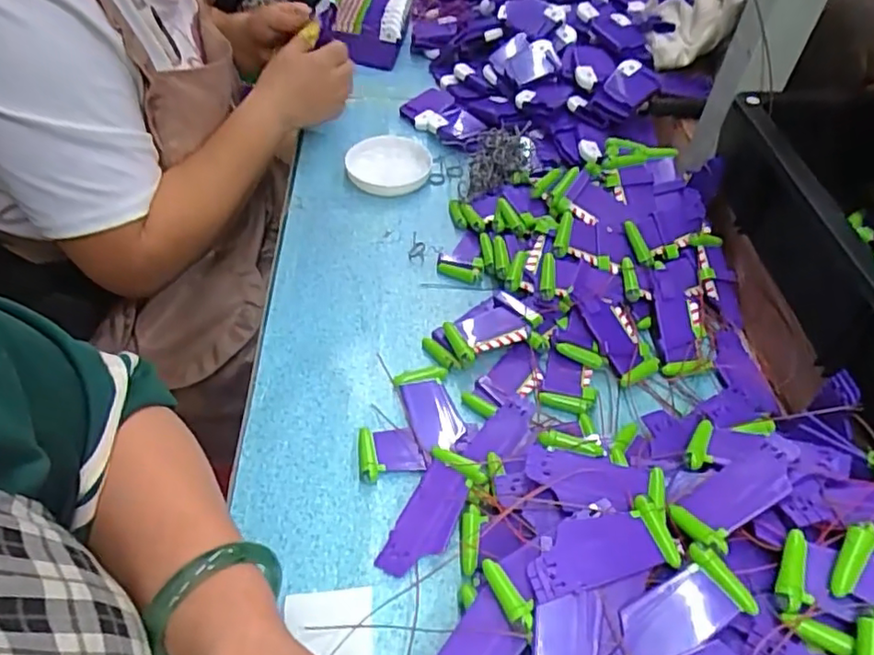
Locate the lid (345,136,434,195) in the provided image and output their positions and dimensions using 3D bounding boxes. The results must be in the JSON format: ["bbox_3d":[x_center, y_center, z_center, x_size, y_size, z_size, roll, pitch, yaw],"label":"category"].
[{"bbox_3d":[-0.051,-0.173,0.647,0.086,0.023,0.086,1,49,-2],"label":"lid"}]

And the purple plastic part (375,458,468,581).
[{"bbox_3d":[-0.008,0.129,0.405,0.036,0.005,0.078,27,66,19],"label":"purple plastic part"}]

